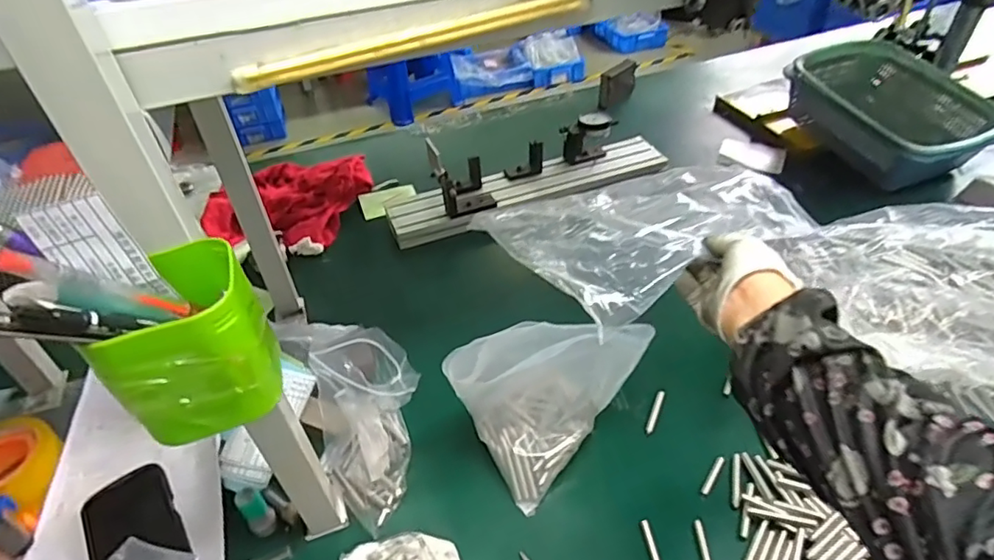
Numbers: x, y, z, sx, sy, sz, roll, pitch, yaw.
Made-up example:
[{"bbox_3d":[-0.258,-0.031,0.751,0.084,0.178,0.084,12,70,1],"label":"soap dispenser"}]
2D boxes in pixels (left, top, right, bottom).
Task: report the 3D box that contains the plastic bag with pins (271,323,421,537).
[{"bbox_3d":[-0.128,0.129,0.533,0.097,0.176,0.097,31,53,31],"label":"plastic bag with pins"}]

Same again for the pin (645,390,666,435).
[{"bbox_3d":[0.174,0.145,0.623,0.009,0.005,0.057,18,47,21],"label":"pin"}]

